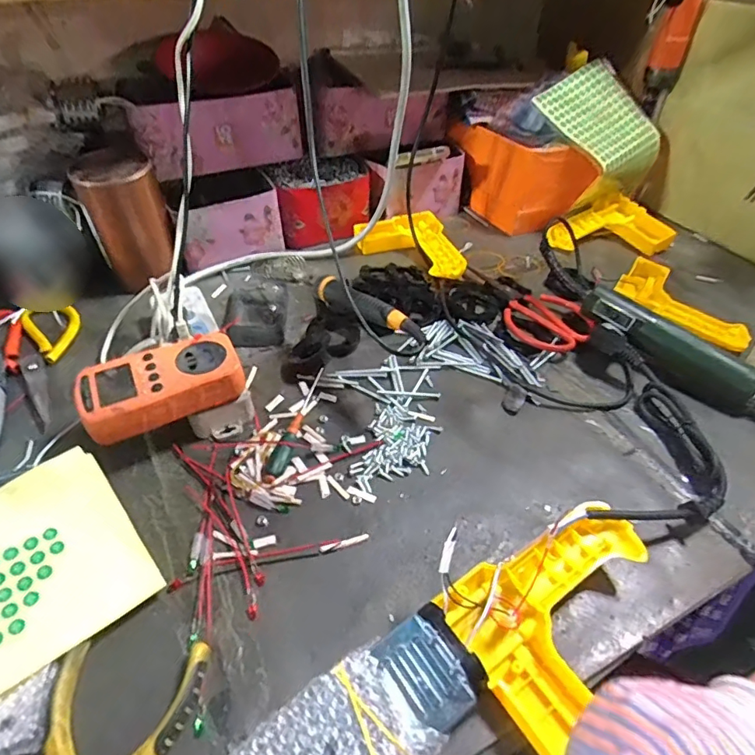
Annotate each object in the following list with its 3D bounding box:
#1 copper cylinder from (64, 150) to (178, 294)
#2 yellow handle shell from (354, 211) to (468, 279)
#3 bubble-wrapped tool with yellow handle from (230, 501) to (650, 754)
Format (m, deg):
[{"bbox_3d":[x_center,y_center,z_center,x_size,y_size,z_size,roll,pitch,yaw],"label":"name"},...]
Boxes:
[{"bbox_3d":[-0.290,-0.184,0.586,0.080,0.136,0.068,-28,53,-27],"label":"copper cylinder"},{"bbox_3d":[0.039,-0.174,0.675,0.120,0.024,0.143,-6,46,-9],"label":"yellow handle shell"},{"bbox_3d":[0.044,0.188,0.301,0.334,0.045,0.095,-24,51,-24],"label":"bubble-wrapped tool with yellow handle"}]

